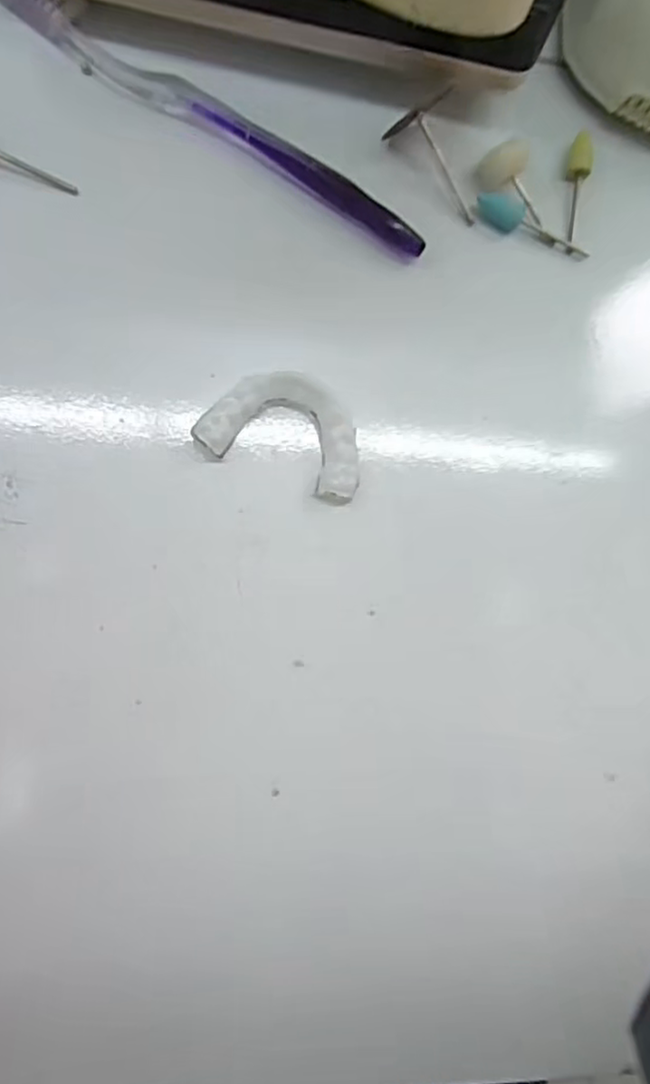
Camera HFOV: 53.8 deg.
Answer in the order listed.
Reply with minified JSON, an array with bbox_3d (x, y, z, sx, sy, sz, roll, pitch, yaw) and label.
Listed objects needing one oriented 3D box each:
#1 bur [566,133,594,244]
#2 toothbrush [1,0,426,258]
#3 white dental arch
[{"bbox_3d":[0.103,-0.145,0.263,0.008,0.007,0.043,2,99,-8],"label":"bur"},{"bbox_3d":[-0.044,-0.158,0.242,0.183,0.013,0.013,30,82,-5],"label":"toothbrush"},{"bbox_3d":[-0.012,-0.042,0.235,0.060,0.009,0.039,23,83,-6],"label":"white dental arch"}]

